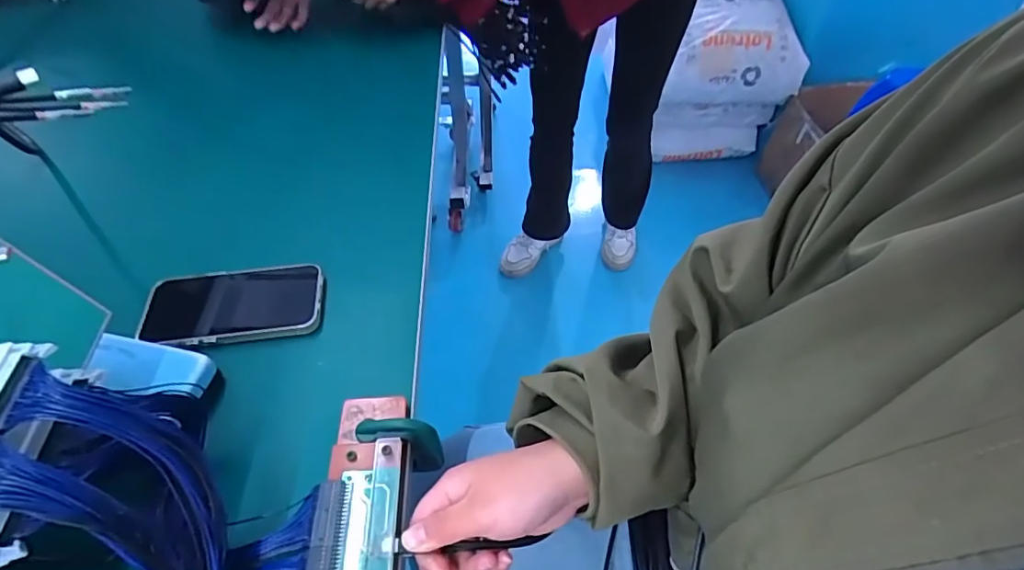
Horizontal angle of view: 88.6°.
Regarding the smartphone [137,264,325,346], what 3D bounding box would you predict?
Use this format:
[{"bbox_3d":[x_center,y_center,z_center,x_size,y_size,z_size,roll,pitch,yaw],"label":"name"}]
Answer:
[{"bbox_3d":[-0.247,0.019,0.466,0.151,0.014,0.079,-6,51,-6],"label":"smartphone"}]

